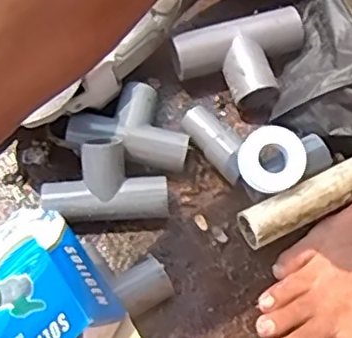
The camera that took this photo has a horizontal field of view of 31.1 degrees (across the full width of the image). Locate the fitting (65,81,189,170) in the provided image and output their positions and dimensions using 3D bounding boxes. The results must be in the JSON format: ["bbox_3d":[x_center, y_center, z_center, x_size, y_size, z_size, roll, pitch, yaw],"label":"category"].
[{"bbox_3d":[-0.037,-0.038,0.543,0.101,0.030,0.062,12,66,3],"label":"fitting"}]

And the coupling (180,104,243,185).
[{"bbox_3d":[0.034,-0.019,0.541,0.028,0.033,0.070,-34,72,-16],"label":"coupling"}]

